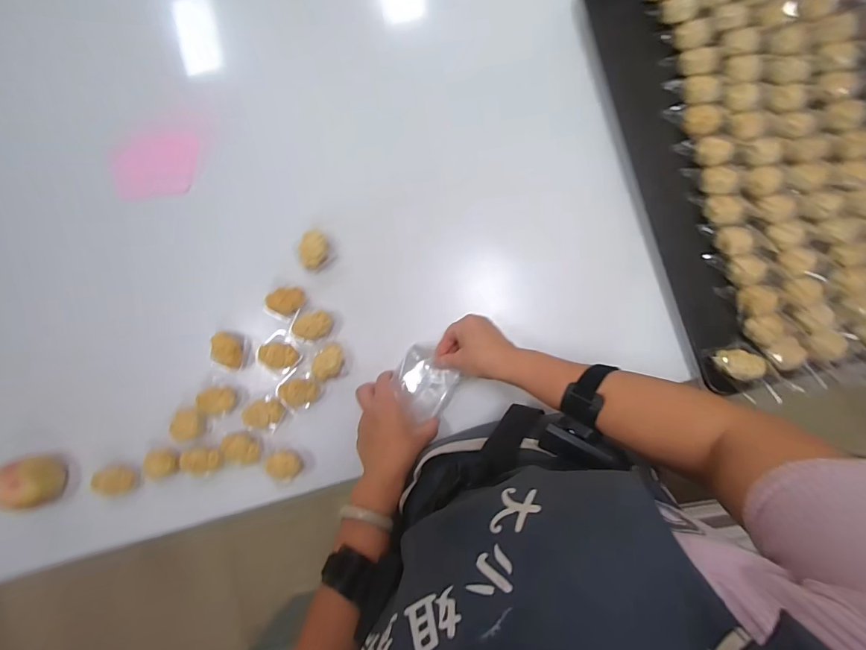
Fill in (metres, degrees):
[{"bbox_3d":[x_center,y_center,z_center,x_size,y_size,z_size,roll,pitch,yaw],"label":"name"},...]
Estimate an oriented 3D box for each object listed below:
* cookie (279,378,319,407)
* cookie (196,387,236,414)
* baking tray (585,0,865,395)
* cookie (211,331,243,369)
[{"bbox_3d":[-0.178,0.089,0.552,0.047,0.017,0.035,-16,85,2],"label":"cookie"},{"bbox_3d":[-0.297,0.102,0.563,0.046,0.013,0.033,-9,85,2],"label":"cookie"},{"bbox_3d":[0.471,-0.245,0.564,0.394,0.063,0.613,-15,85,2],"label":"baking tray"},{"bbox_3d":[-0.280,0.034,0.563,0.031,0.023,0.049,-4,86,5],"label":"cookie"}]

